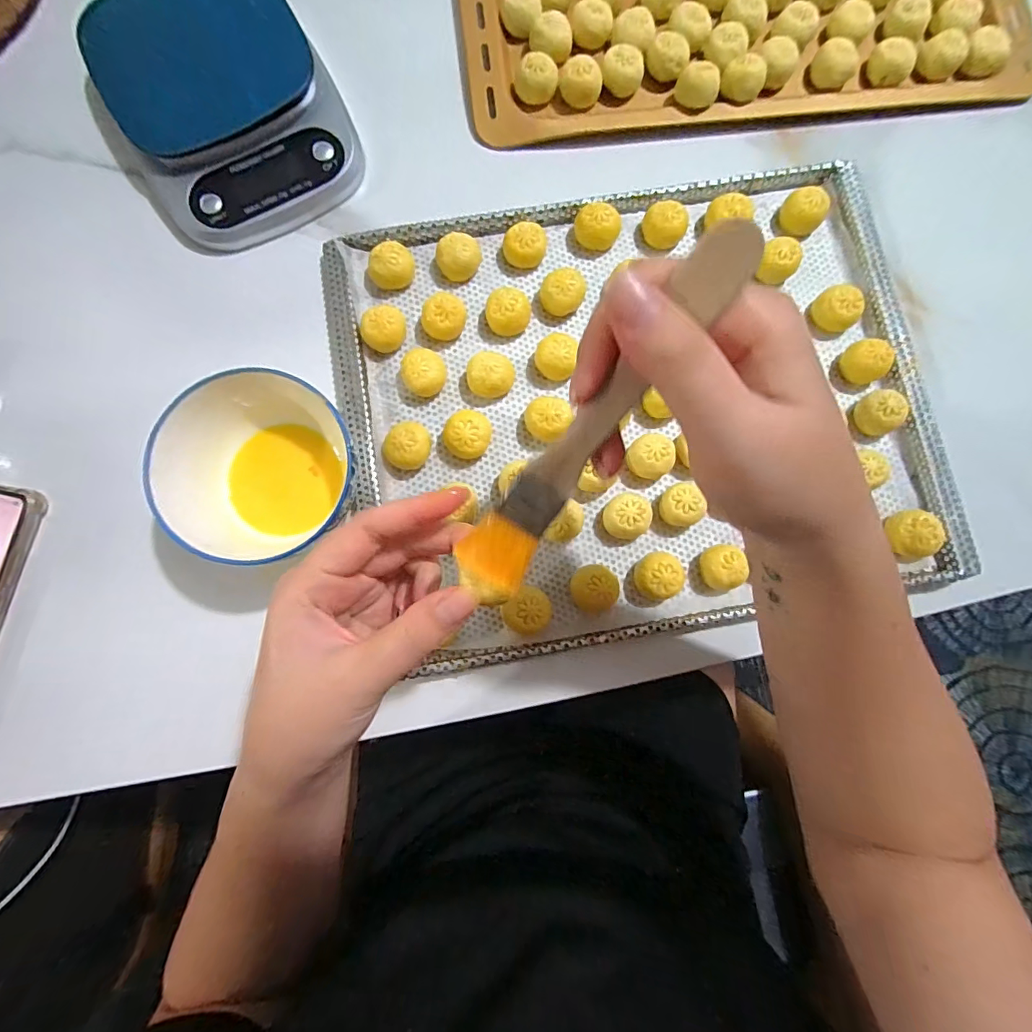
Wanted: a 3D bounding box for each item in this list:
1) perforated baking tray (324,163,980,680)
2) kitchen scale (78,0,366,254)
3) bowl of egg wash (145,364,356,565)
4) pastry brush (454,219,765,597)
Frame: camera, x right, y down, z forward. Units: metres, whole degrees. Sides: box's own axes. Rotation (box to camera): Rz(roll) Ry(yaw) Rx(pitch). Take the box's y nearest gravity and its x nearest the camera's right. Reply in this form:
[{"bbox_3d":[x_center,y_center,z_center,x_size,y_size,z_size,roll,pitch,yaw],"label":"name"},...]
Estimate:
[{"bbox_3d":[0.085,-0.079,0.319,0.389,0.025,0.310,-11,83,-3],"label":"perforated baking tray"},{"bbox_3d":[-0.212,-0.297,0.331,0.155,0.031,0.187,-32,84,-5],"label":"kitchen scale"},{"bbox_3d":[-0.157,-0.031,0.283,0.104,0.048,0.099,0,82,-1],"label":"bowl of egg wash"},{"bbox_3d":[0.025,-0.027,0.156,0.025,0.011,0.140,39,114,4],"label":"pastry brush"}]

